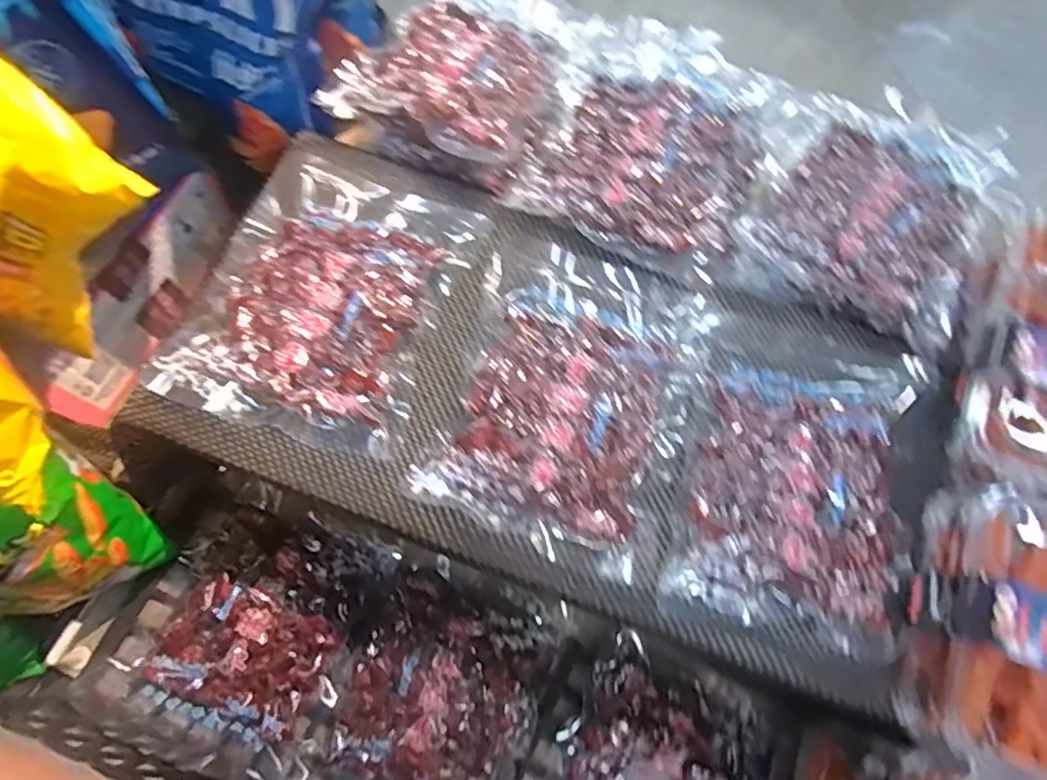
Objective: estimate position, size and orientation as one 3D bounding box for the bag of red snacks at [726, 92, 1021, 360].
[{"bbox_3d":[0.320,-0.156,0.571,0.200,0.063,0.234,35,71,10],"label":"bag of red snacks"}]

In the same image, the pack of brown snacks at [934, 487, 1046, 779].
[{"bbox_3d":[0.326,0.149,0.388,0.106,0.037,0.158,23,69,6],"label":"pack of brown snacks"}]

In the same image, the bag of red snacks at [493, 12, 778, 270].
[{"bbox_3d":[0.111,-0.225,0.575,0.214,0.058,0.213,27,70,8],"label":"bag of red snacks"}]

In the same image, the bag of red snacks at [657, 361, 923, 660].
[{"bbox_3d":[0.204,0.070,0.480,0.156,0.027,0.212,16,69,3],"label":"bag of red snacks"}]

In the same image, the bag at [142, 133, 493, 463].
[{"bbox_3d":[-0.150,-0.092,0.528,0.202,0.035,0.272,15,69,3],"label":"bag"}]

